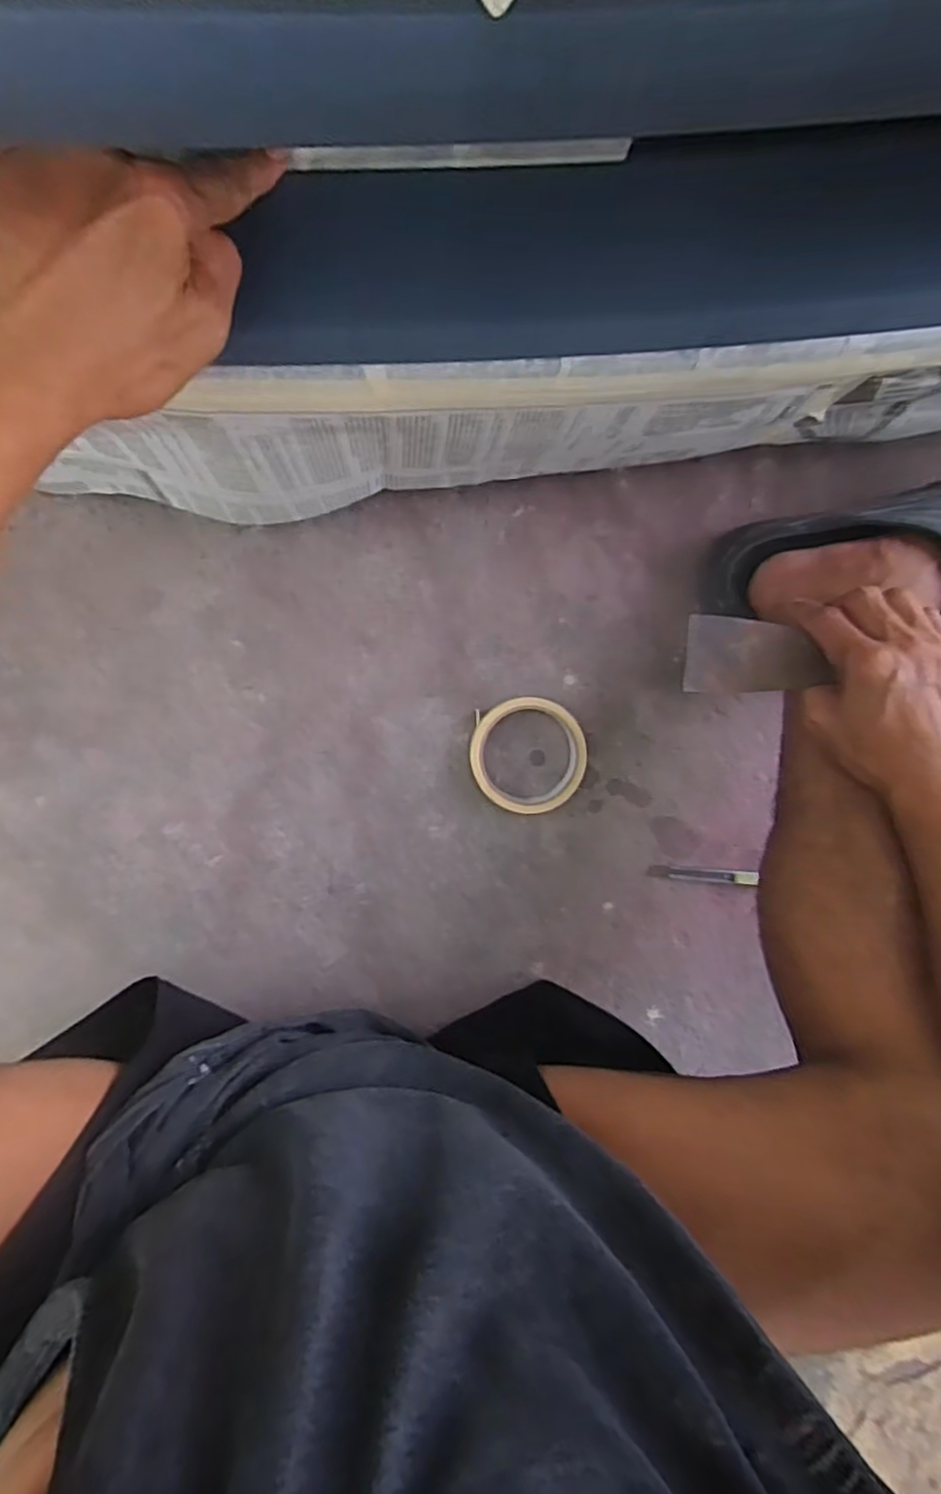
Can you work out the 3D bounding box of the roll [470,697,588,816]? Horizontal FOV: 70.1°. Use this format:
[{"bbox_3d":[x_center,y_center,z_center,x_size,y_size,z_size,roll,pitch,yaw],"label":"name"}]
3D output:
[{"bbox_3d":[0.048,0.007,0.559,0.093,0.025,0.095,-1,96,-5],"label":"roll"}]

